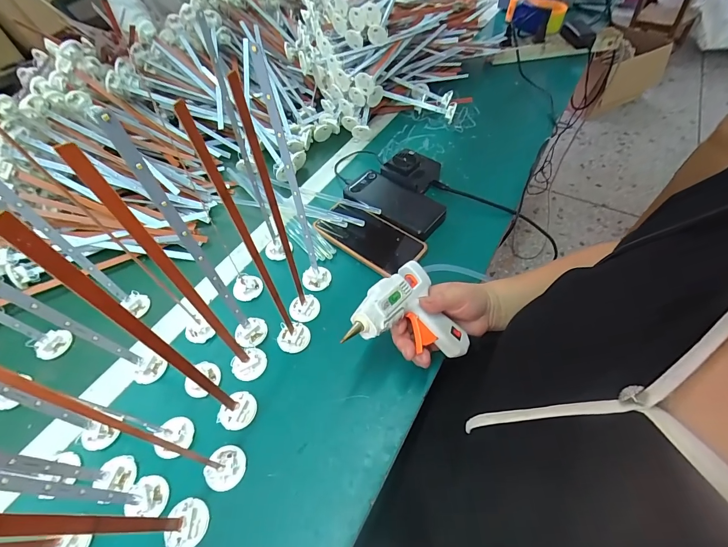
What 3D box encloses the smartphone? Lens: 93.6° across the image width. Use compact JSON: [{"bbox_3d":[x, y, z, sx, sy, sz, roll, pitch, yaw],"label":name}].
[{"bbox_3d":[0.007,-0.052,0.509,0.160,0.014,0.075,31,68,21],"label":"smartphone"}]

